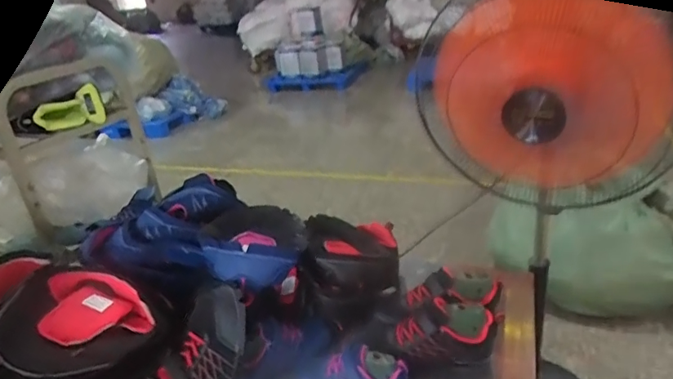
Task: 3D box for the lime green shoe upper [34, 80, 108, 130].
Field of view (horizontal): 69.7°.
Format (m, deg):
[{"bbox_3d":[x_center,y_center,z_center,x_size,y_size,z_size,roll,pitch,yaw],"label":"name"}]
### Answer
[{"bbox_3d":[-0.565,-0.170,1.020,0.133,0.070,0.082,-20,28,-27],"label":"lime green shoe upper"}]

